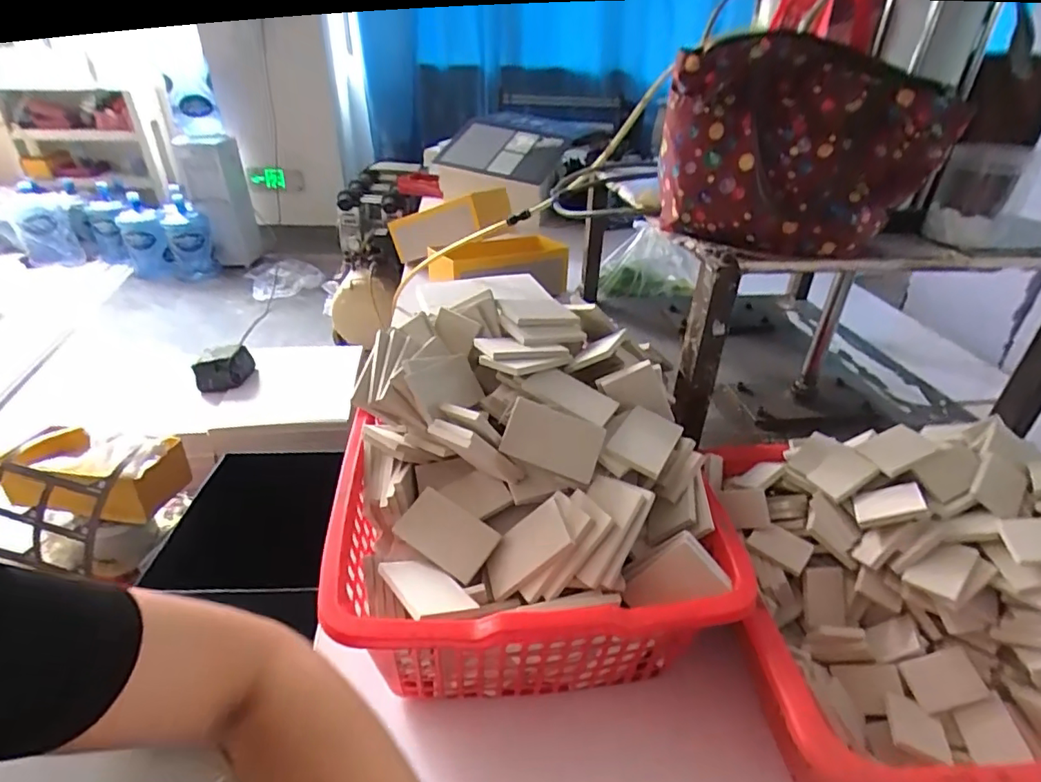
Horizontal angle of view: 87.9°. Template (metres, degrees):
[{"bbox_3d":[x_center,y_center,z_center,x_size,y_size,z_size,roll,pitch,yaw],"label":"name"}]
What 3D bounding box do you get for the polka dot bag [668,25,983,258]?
[{"bbox_3d":[0.283,-0.246,0.558,0.250,0.182,0.126,-1,33,-4],"label":"polka dot bag"}]

